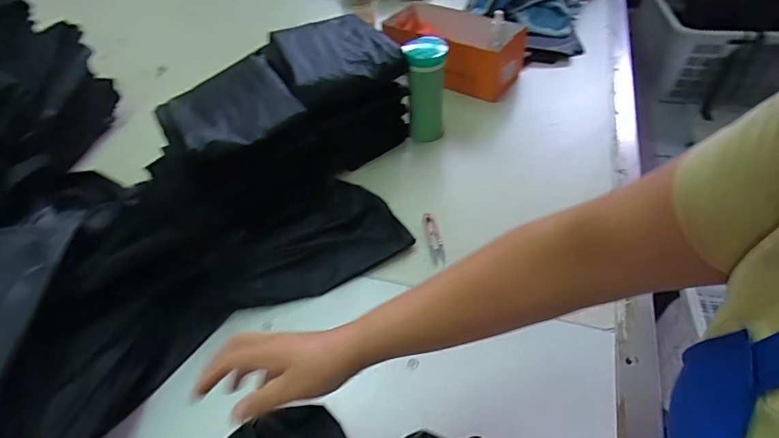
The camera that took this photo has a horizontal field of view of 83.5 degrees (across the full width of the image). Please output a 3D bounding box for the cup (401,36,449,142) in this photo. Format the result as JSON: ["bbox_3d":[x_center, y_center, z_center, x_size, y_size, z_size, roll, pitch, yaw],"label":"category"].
[{"bbox_3d":[0.074,-0.258,0.887,0.078,0.208,0.087,1,47,5],"label":"cup"}]

